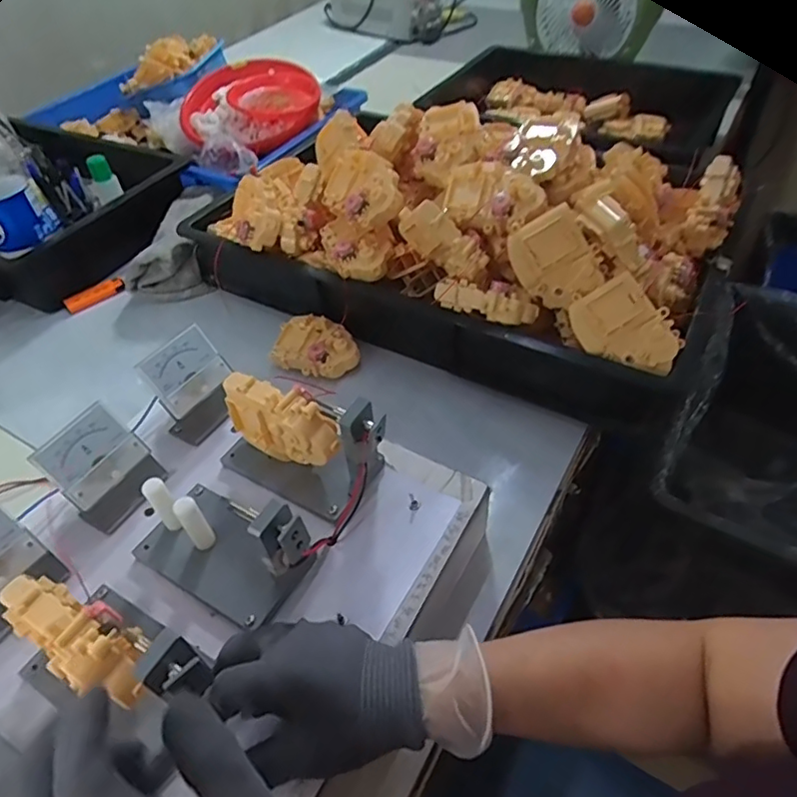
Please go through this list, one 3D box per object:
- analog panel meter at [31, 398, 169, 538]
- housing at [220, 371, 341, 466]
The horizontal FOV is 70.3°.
[{"bbox_3d":[-0.225,0.054,0.432,0.044,0.072,0.065,24,55,24],"label":"analog panel meter"},{"bbox_3d":[-0.087,0.019,0.433,0.095,0.065,0.034,26,56,26],"label":"housing"}]

